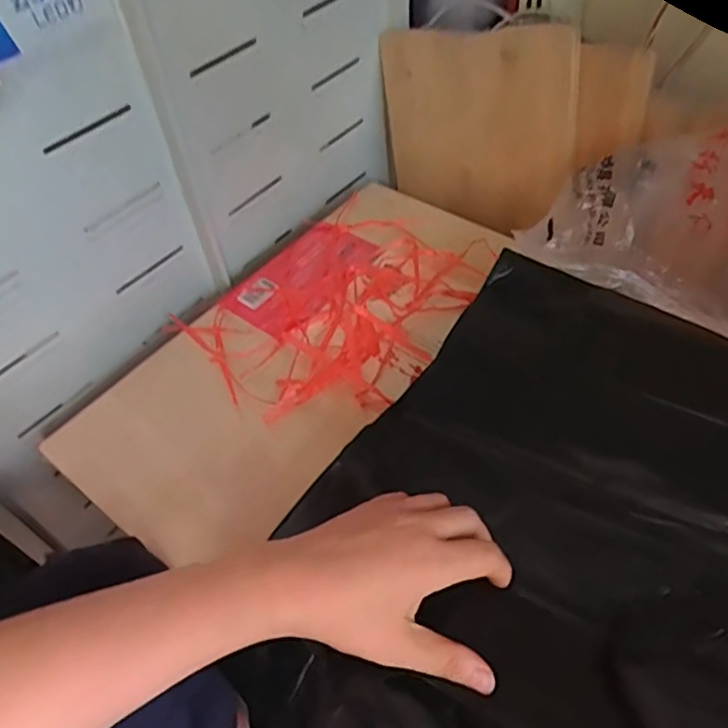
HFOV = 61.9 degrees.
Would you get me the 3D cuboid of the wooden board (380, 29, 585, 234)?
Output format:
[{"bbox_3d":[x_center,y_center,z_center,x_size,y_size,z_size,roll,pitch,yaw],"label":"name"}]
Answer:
[{"bbox_3d":[0.131,-0.284,0.743,0.253,0.223,0.024,24,46,35],"label":"wooden board"}]

